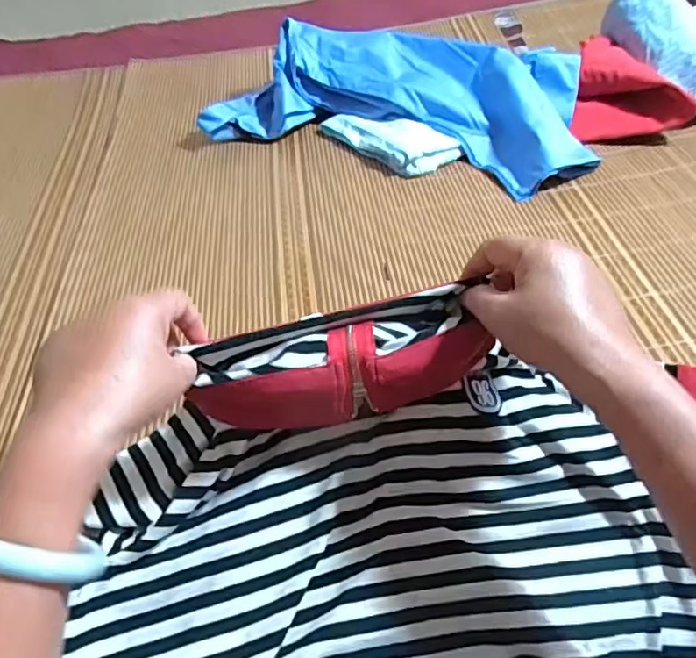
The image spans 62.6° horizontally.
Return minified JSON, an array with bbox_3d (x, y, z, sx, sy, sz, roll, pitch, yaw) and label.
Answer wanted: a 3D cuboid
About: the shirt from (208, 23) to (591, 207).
[{"bbox_3d":[0.080,-0.331,0.818,0.531,0.099,0.246,16,51,18],"label":"shirt"}]

